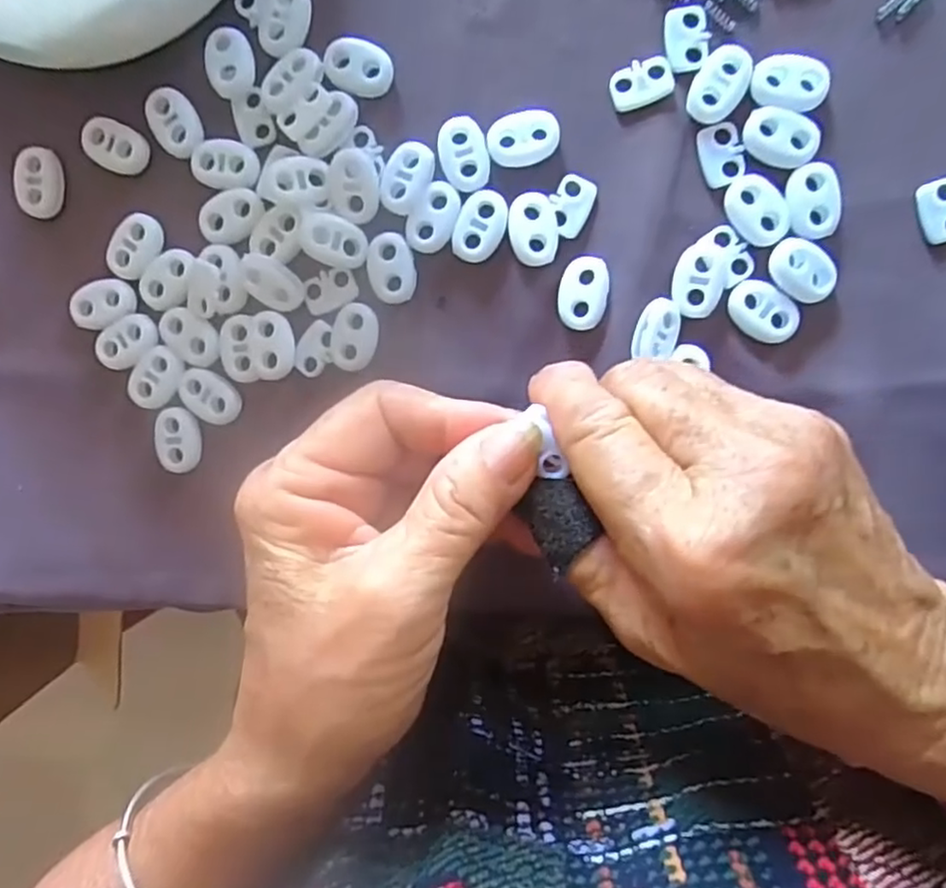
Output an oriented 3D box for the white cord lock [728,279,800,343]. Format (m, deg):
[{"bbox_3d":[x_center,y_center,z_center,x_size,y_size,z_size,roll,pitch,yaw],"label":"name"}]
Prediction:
[{"bbox_3d":[0.091,-0.042,0.209,0.022,0.004,0.015,40,99,-2],"label":"white cord lock"}]

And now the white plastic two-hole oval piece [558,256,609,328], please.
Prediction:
[{"bbox_3d":[0.035,-0.048,0.213,0.015,0.004,0.023,6,98,3],"label":"white plastic two-hole oval piece"}]

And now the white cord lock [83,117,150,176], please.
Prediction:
[{"bbox_3d":[-0.118,-0.098,0.220,0.020,0.005,0.015,27,99,0],"label":"white cord lock"}]

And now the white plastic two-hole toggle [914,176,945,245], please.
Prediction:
[{"bbox_3d":[0.143,-0.071,0.202,0.013,0.004,0.019,-21,96,7],"label":"white plastic two-hole toggle"}]

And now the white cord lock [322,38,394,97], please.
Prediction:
[{"bbox_3d":[-0.036,-0.120,0.212,0.021,0.006,0.016,14,99,2],"label":"white cord lock"}]

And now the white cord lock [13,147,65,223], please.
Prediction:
[{"bbox_3d":[-0.146,-0.088,0.225,0.014,0.006,0.022,16,99,2],"label":"white cord lock"}]

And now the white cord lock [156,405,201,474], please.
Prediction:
[{"bbox_3d":[-0.102,-0.001,0.228,0.014,0.004,0.023,0,98,4],"label":"white cord lock"}]

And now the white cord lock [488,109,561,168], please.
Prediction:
[{"bbox_3d":[0.016,-0.096,0.211,0.022,0.005,0.016,-12,97,6],"label":"white cord lock"}]

